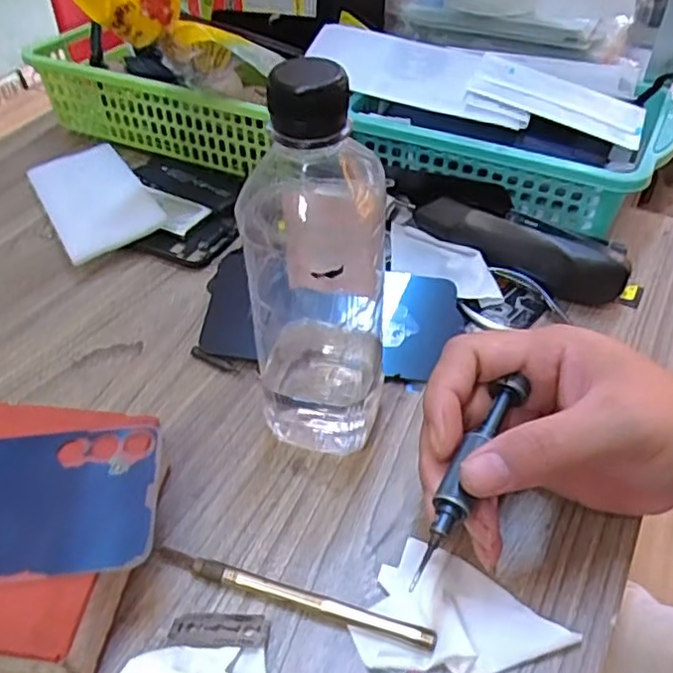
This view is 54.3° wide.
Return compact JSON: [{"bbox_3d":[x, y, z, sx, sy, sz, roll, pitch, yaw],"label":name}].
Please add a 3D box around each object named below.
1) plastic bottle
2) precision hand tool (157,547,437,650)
[{"bbox_3d":[-0.012,-0.027,0.305,0.064,0.195,0.058,9,46,11],"label":"plastic bottle"},{"bbox_3d":[-0.020,0.115,0.292,0.129,0.004,0.008,12,69,14],"label":"precision hand tool"}]

